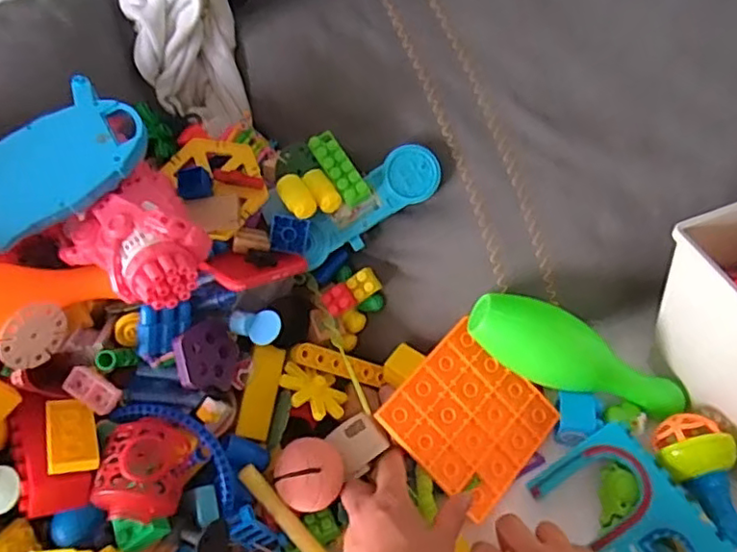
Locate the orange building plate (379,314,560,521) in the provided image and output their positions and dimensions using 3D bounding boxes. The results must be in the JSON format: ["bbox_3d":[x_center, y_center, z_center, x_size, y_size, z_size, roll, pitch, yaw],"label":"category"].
[{"bbox_3d":[0.090,0.123,0.540,0.125,0.005,0.122,47,68,-1],"label":"orange building plate"}]

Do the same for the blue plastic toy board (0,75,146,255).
[{"bbox_3d":[-0.240,-0.082,0.448,0.150,0.031,0.113,-27,56,-13],"label":"blue plastic toy board"}]

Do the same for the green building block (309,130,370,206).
[{"bbox_3d":[-0.025,-0.095,0.546,0.025,0.010,0.073,-29,76,-15],"label":"green building block"}]

